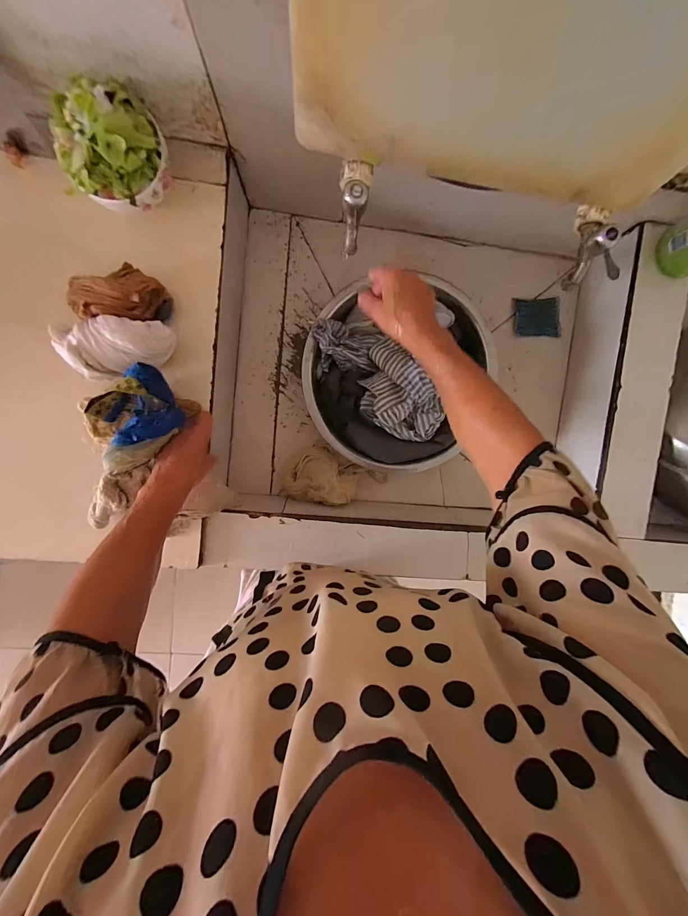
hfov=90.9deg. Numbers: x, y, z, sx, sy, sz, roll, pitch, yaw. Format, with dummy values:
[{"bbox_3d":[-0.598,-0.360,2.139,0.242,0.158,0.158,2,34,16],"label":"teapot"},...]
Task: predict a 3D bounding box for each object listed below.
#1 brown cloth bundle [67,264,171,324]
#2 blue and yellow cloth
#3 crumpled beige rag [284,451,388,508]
[{"bbox_3d":[-0.314,-0.230,0.487,0.122,0.059,0.075,2,94,-3],"label":"brown cloth bundle"},{"bbox_3d":[-0.281,-0.051,0.469,0.128,0.086,0.096,-38,95,0],"label":"blue and yellow cloth"},{"bbox_3d":[-0.043,0.040,0.657,0.140,0.087,0.091,3,94,-3],"label":"crumpled beige rag"}]

